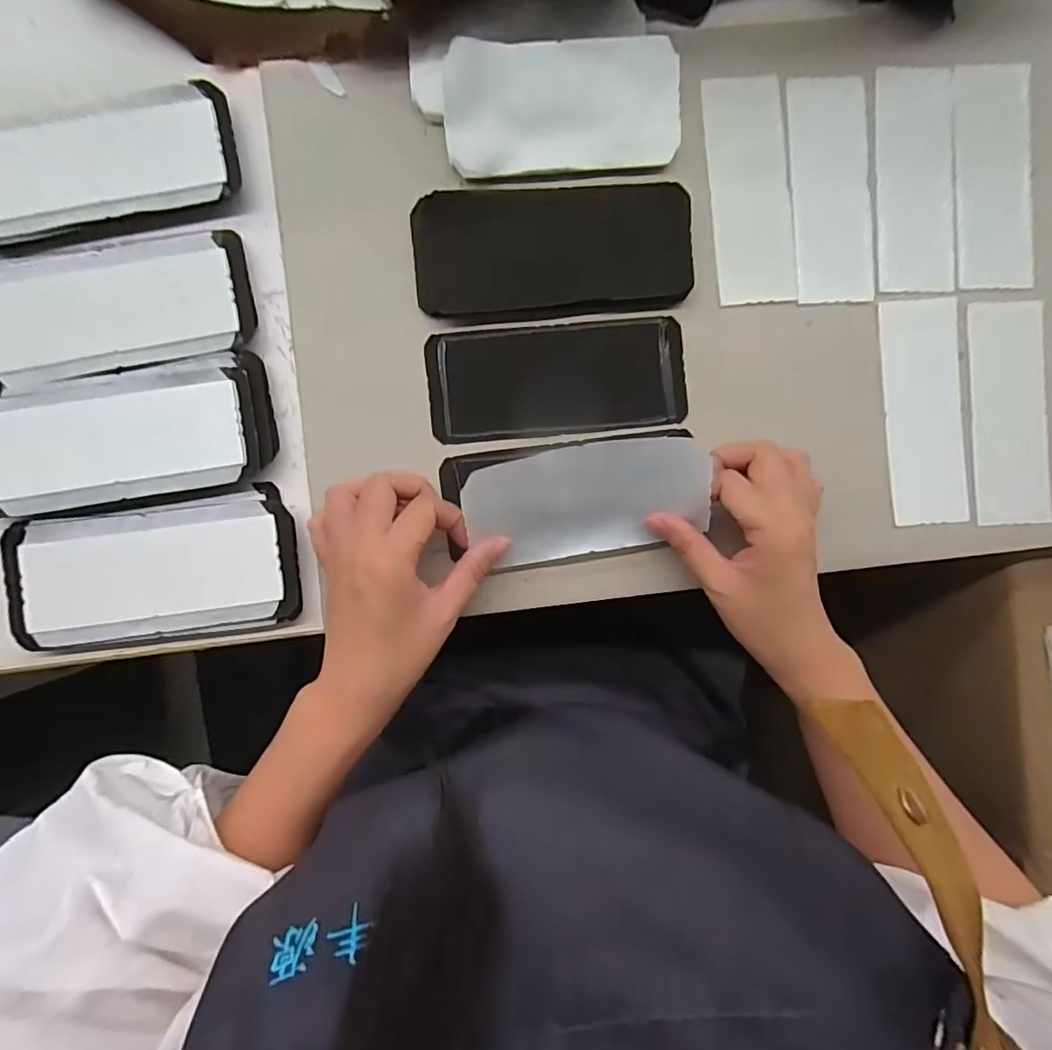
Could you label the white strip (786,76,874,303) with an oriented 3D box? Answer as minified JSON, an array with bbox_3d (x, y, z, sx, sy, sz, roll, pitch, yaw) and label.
[{"bbox_3d":[0.200,-0.219,0.353,0.052,0.004,0.142,-4,93,-2],"label":"white strip"}]

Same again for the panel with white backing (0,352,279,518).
[{"bbox_3d":[-0.242,-0.052,0.322,0.170,0.014,0.074,-11,93,-1],"label":"panel with white backing"}]

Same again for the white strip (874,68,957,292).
[{"bbox_3d":[0.257,-0.228,0.355,0.052,0.008,0.142,-2,93,-2],"label":"white strip"}]

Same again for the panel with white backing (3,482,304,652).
[{"bbox_3d":[-0.223,0.027,0.327,0.164,0.017,0.081,-7,93,-2],"label":"panel with white backing"}]

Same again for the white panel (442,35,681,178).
[{"bbox_3d":[0.024,-0.259,0.333,0.144,0.007,0.067,-7,111,-5],"label":"white panel"}]

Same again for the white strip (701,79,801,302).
[{"bbox_3d":[0.147,-0.219,0.352,0.051,0.004,0.143,-6,93,-2],"label":"white strip"}]

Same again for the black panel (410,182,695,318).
[{"bbox_3d":[0.018,-0.173,0.340,0.173,0.014,0.072,-4,93,-2],"label":"black panel"}]

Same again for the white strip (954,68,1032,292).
[{"bbox_3d":[0.310,-0.230,0.356,0.053,0.007,0.143,-5,93,-2],"label":"white strip"}]

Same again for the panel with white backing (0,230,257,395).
[{"bbox_3d":[-0.252,-0.133,0.332,0.160,0.020,0.081,-10,93,-1],"label":"panel with white backing"}]

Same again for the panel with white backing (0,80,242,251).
[{"bbox_3d":[-0.260,-0.217,0.327,0.160,0.019,0.068,-15,93,-1],"label":"panel with white backing"}]

